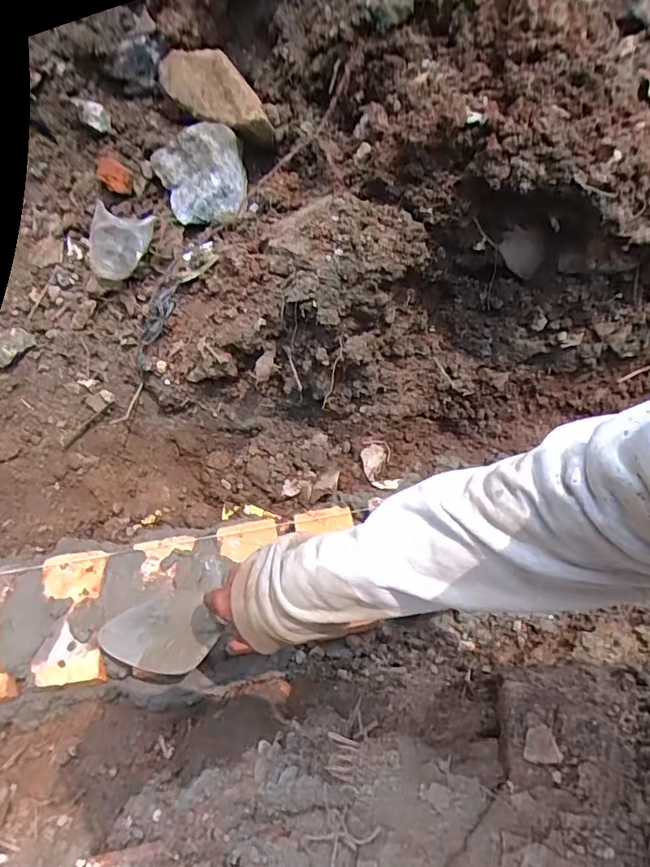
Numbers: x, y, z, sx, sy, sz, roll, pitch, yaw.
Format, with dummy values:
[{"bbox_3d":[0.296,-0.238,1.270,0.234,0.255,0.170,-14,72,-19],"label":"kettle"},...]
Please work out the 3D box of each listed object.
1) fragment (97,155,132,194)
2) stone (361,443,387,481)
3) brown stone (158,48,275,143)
[{"bbox_3d":[-0.303,-0.372,0.760,0.050,0.042,0.018,14,61,10],"label":"fragment"},{"bbox_3d":[0.068,0.035,0.764,0.032,0.012,0.053,26,64,16],"label":"stone"},{"bbox_3d":[-0.151,-0.486,0.748,0.191,0.043,0.082,36,108,9],"label":"brown stone"}]

